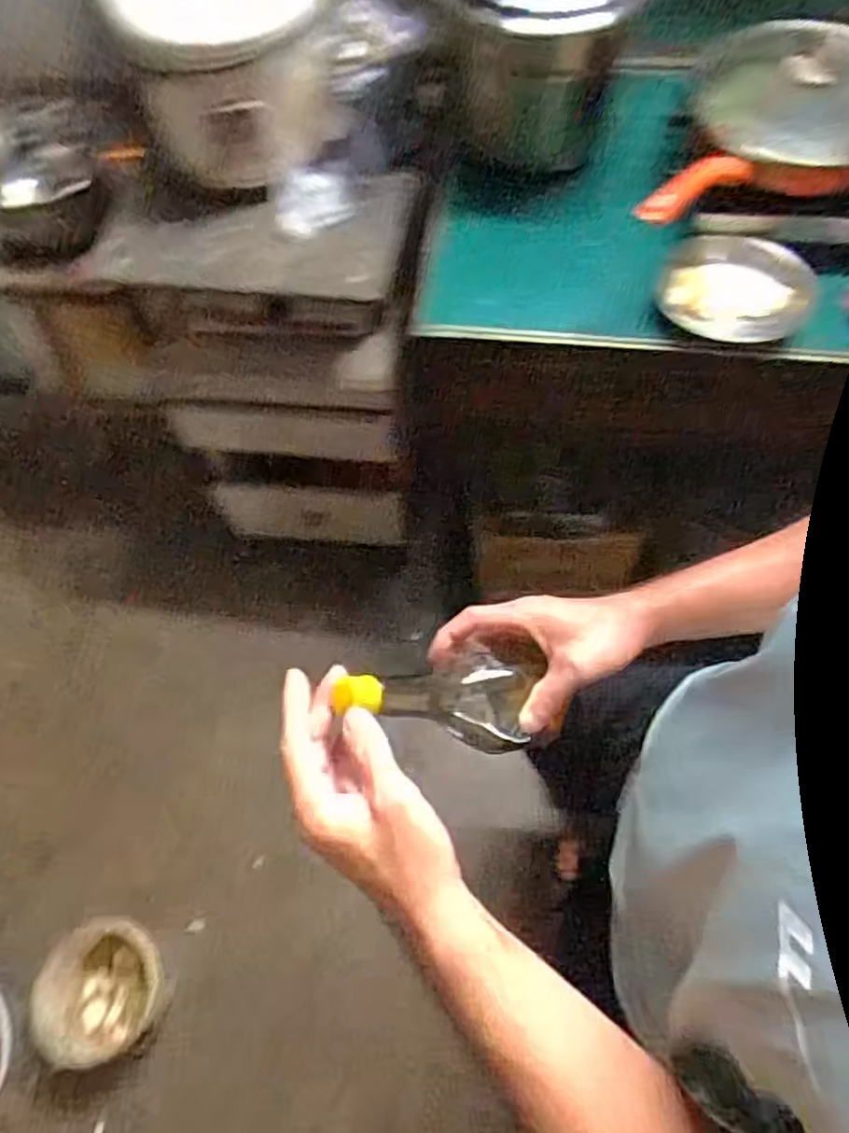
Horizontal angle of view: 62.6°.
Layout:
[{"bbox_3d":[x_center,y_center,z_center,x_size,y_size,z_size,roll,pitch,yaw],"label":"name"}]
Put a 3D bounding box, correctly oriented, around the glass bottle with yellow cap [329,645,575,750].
[{"bbox_3d":[0.010,0.088,0.484,0.170,0.059,0.068,14,56,-41],"label":"glass bottle with yellow cap"}]

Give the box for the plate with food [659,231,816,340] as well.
[{"bbox_3d":[0.404,-0.364,0.902,0.175,0.026,0.148,32,87,12],"label":"plate with food"}]

